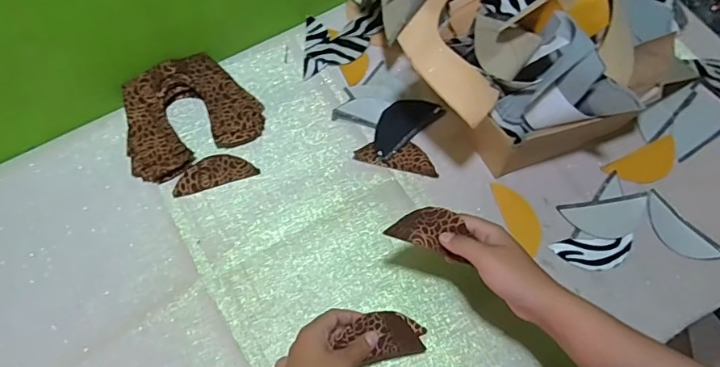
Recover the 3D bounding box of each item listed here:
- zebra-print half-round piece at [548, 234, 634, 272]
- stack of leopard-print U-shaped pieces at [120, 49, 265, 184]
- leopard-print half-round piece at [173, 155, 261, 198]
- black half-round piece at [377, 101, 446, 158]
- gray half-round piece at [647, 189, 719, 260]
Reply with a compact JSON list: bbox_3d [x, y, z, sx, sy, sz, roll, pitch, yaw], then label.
[{"bbox_3d":[0.283,0.085,0.599,0.097,0.006,0.040,-3,66,-1],"label":"zebra-print half-round piece"},{"bbox_3d":[-0.224,-0.091,0.646,0.172,0.044,0.134,-26,69,-11],"label":"stack of leopard-print U-shaped pieces"},{"bbox_3d":[-0.186,-0.016,0.634,0.103,0.005,0.041,-18,68,-8],"label":"leopard-print half-round piece"},{"bbox_3d":[0.055,-0.081,0.664,0.106,0.008,0.056,-37,71,-15],"label":"black half-round piece"},{"bbox_3d":[0.388,0.058,0.607,0.044,0.008,0.104,-35,71,-14],"label":"gray half-round piece"}]

